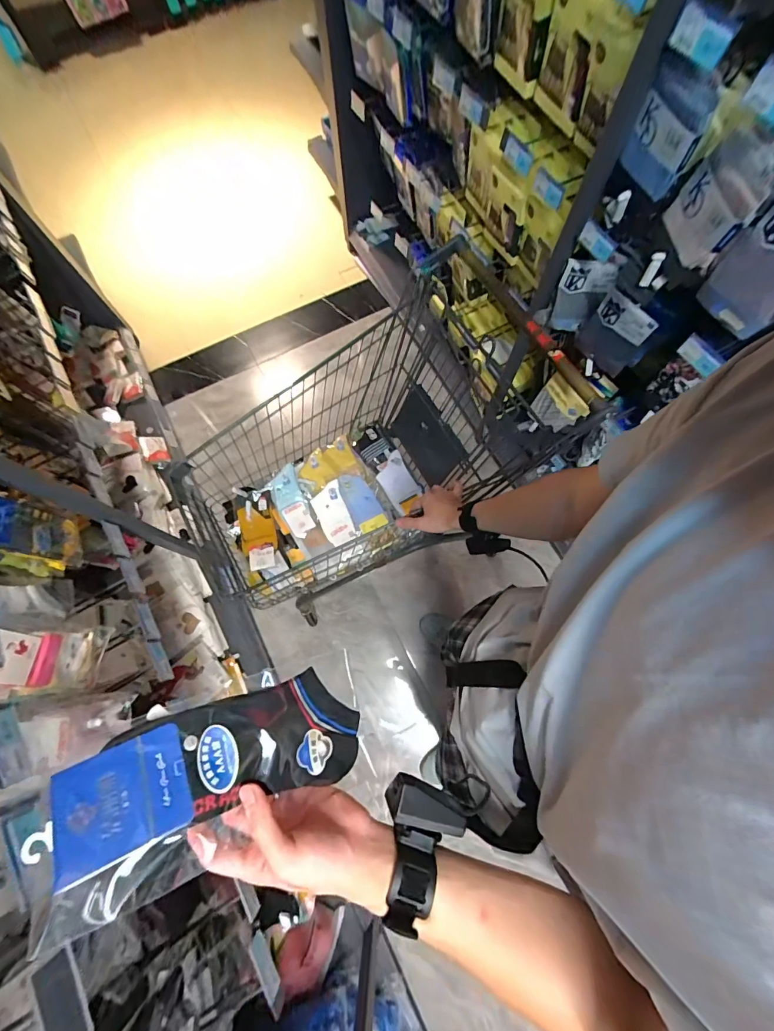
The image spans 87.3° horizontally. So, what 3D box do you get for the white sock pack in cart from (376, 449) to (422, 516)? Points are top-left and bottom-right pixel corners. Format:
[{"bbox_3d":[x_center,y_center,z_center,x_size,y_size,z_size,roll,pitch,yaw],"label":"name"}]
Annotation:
[{"bbox_3d":[0.033,-0.091,1.114,0.089,0.021,0.161,-30,75,-7],"label":"white sock pack in cart"}]

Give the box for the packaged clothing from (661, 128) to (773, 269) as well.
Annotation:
[{"bbox_3d":[0.493,-0.468,0.611,0.042,0.126,0.117,-7,74,-1],"label":"packaged clothing"}]

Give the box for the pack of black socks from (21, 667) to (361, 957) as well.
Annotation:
[{"bbox_3d":[-0.141,0.207,0.337,0.239,0.031,0.112,-16,72,-29],"label":"pack of black socks"}]

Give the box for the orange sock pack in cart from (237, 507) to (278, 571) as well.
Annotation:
[{"bbox_3d":[-0.332,0.058,1.042,0.088,0.022,0.166,-12,74,-2],"label":"orange sock pack in cart"}]

